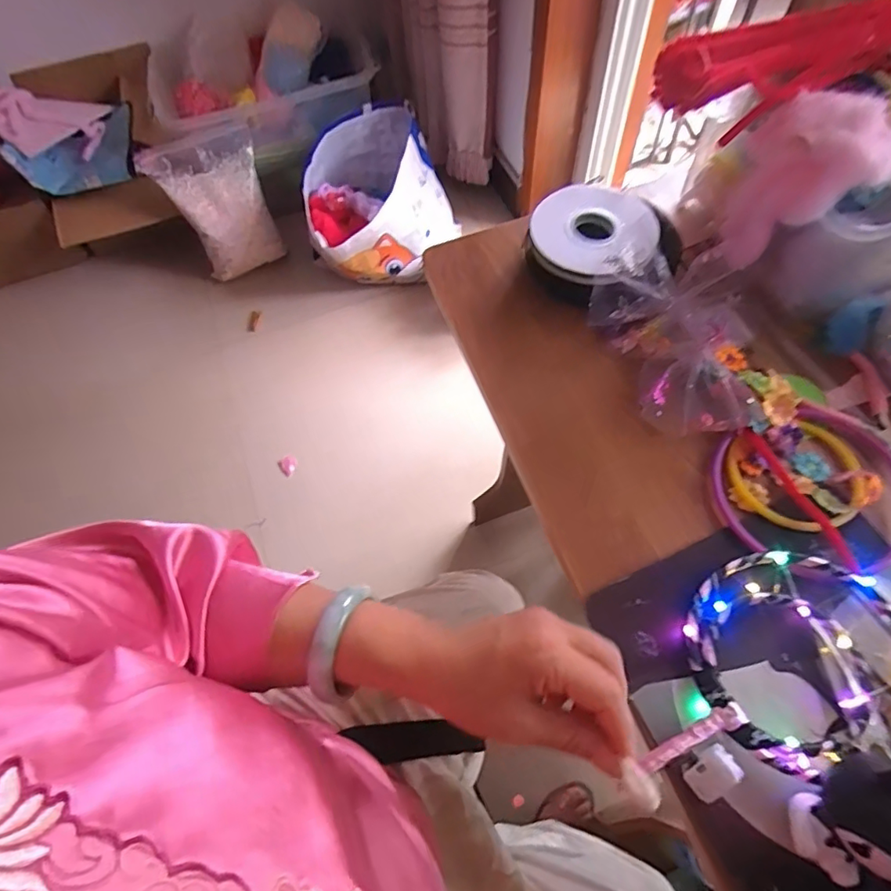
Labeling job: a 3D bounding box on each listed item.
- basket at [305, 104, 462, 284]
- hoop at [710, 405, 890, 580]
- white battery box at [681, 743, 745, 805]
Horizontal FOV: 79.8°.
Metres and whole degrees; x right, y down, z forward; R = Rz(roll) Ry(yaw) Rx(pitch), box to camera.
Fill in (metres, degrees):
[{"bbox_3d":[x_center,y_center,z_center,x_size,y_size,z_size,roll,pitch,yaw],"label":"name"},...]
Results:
[{"bbox_3d":[-0.177,-0.629,1.331,0.328,0.296,0.401,-14,62,-4],"label":"basket"},{"bbox_3d":[0.262,0.032,0.373,0.129,0.013,0.118,-18,62,-6],"label":"hoop"},{"bbox_3d":[0.148,0.182,0.295,0.029,0.011,0.019,-31,64,-12],"label":"white battery box"}]

